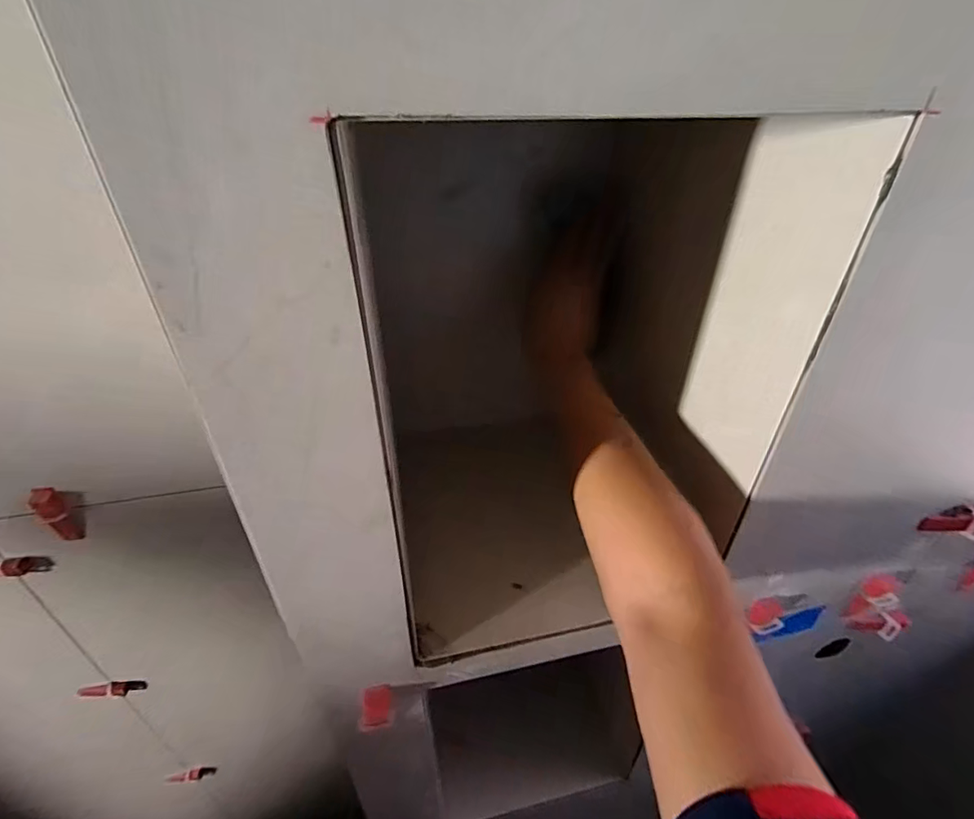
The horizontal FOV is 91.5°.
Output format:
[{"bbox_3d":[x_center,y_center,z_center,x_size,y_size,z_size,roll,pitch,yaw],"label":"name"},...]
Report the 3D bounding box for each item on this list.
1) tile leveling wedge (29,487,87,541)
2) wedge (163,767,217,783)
[{"bbox_3d":[-0.519,0.132,0.574,0.027,0.082,0.024,-14,37,-19],"label":"tile leveling wedge"},{"bbox_3d":[-0.603,0.748,0.971,0.086,0.022,0.016,8,28,-30],"label":"wedge"}]

